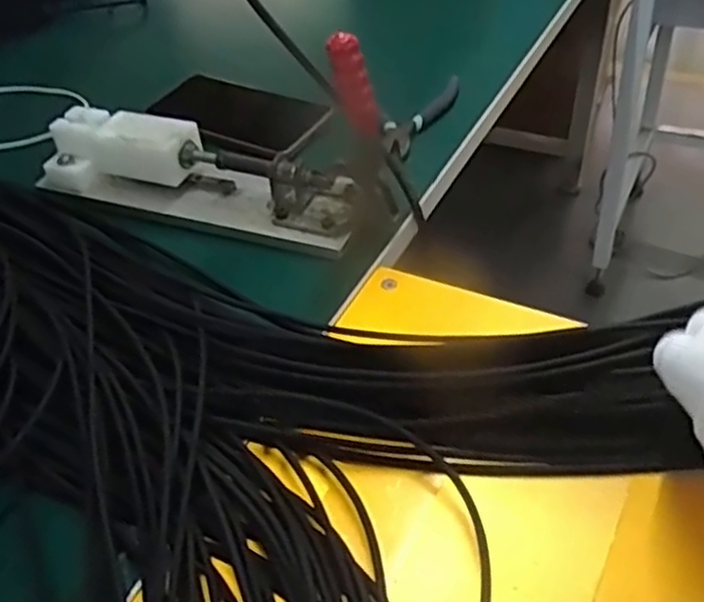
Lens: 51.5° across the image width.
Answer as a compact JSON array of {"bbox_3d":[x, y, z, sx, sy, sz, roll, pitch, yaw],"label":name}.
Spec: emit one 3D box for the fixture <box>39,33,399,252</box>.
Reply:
[{"bbox_3d":[-0.097,-0.114,0.503,0.289,0.118,0.067,12,46,19],"label":"fixture"}]

